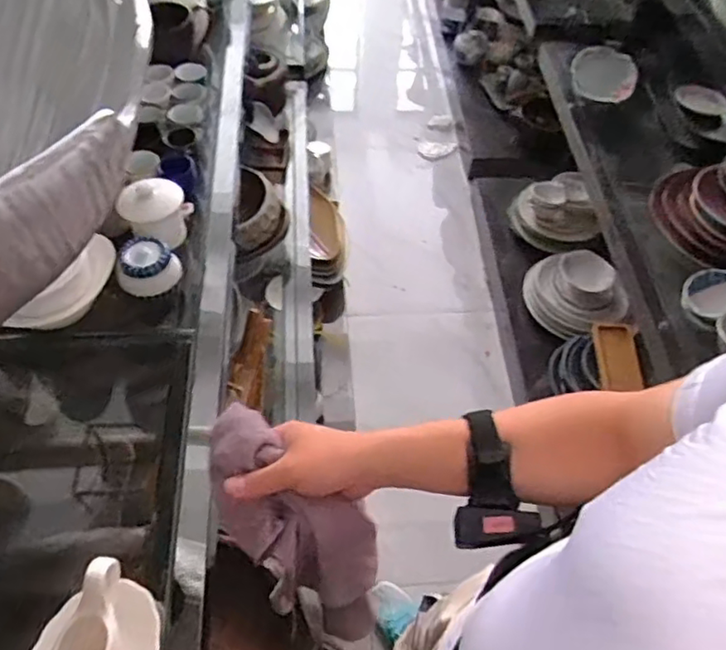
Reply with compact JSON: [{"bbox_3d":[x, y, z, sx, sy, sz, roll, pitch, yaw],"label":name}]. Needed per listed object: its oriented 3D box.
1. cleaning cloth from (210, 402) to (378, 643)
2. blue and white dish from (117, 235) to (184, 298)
[{"bbox_3d":[-0.056,0.193,0.573,0.099,0.073,0.250,-41,110,-27],"label":"cleaning cloth"},{"bbox_3d":[-0.242,-0.068,0.697,0.067,0.039,0.064,10,54,4],"label":"blue and white dish"}]

